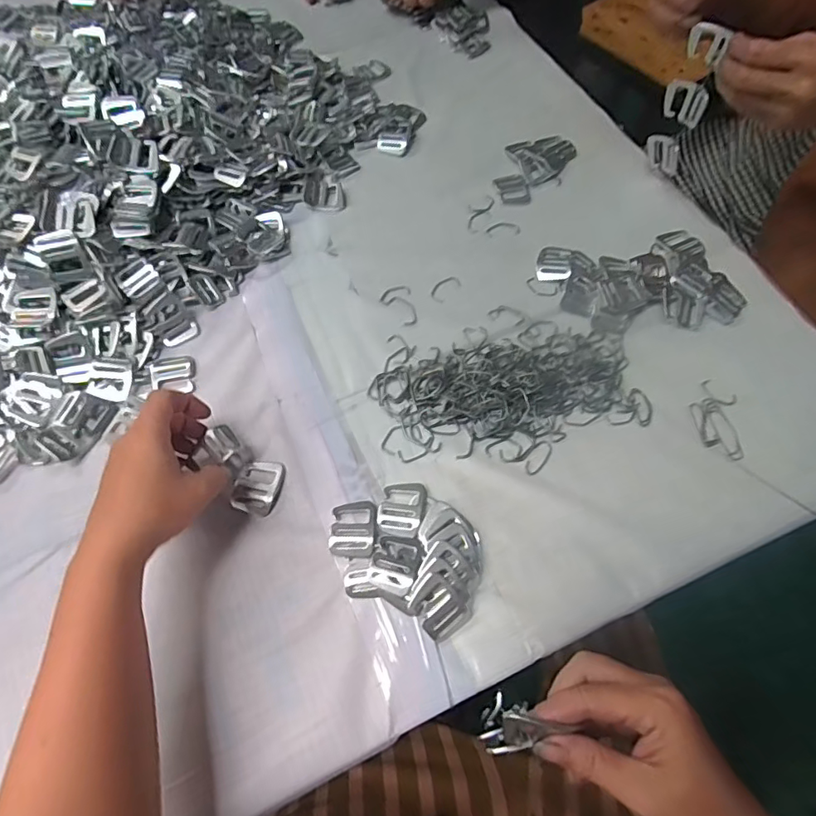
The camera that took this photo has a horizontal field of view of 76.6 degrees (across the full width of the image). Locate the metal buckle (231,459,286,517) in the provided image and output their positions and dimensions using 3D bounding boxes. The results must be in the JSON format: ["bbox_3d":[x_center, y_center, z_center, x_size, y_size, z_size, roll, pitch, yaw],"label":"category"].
[{"bbox_3d":[-0.125,0.065,0.433,0.038,0.004,0.047,14,65,5],"label":"metal buckle"}]

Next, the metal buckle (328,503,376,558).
[{"bbox_3d":[-0.044,0.097,0.415,0.035,0.010,0.044,0,65,-1],"label":"metal buckle"}]

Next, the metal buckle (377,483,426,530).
[{"bbox_3d":[-0.004,0.079,0.424,0.035,0.007,0.043,11,65,4],"label":"metal buckle"}]

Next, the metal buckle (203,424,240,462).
[{"bbox_3d":[-0.153,0.027,0.428,0.031,0.004,0.022,42,71,17],"label":"metal buckle"}]

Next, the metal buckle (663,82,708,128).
[{"bbox_3d":[0.274,-0.304,0.513,0.008,0.038,0.049,-30,69,-14],"label":"metal buckle"}]

